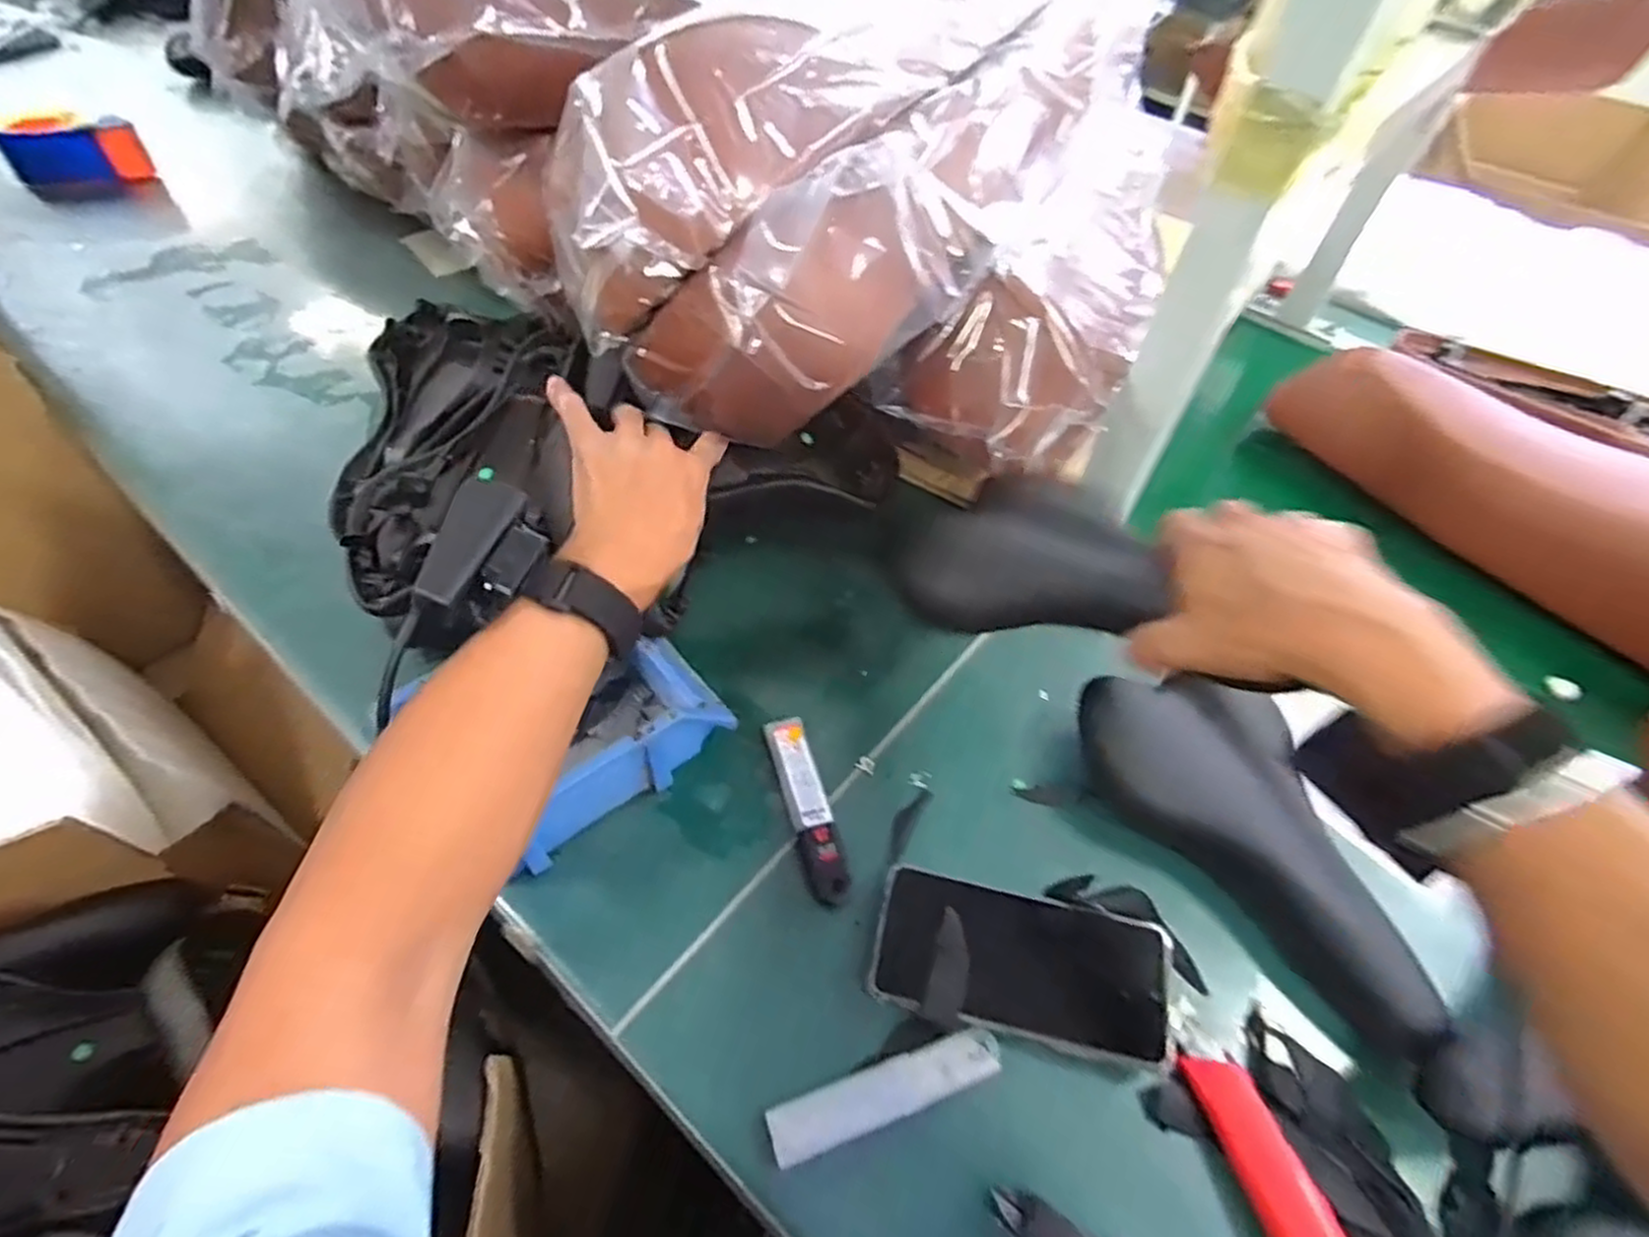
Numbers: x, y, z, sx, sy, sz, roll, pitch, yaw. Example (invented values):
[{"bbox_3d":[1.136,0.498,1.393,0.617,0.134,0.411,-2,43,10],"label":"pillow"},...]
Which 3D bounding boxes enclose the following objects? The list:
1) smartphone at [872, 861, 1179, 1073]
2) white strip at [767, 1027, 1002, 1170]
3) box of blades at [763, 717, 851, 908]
[{"bbox_3d":[0.115,0.196,0.437,0.166,0.014,0.080,13,52,5],"label":"smartphone"},{"bbox_3d":[0.034,0.250,0.399,0.125,0.008,0.025,-14,55,-15],"label":"white strip"},{"bbox_3d":[-0.011,0.120,0.491,0.026,0.011,0.125,-11,54,-13],"label":"box of blades"}]

